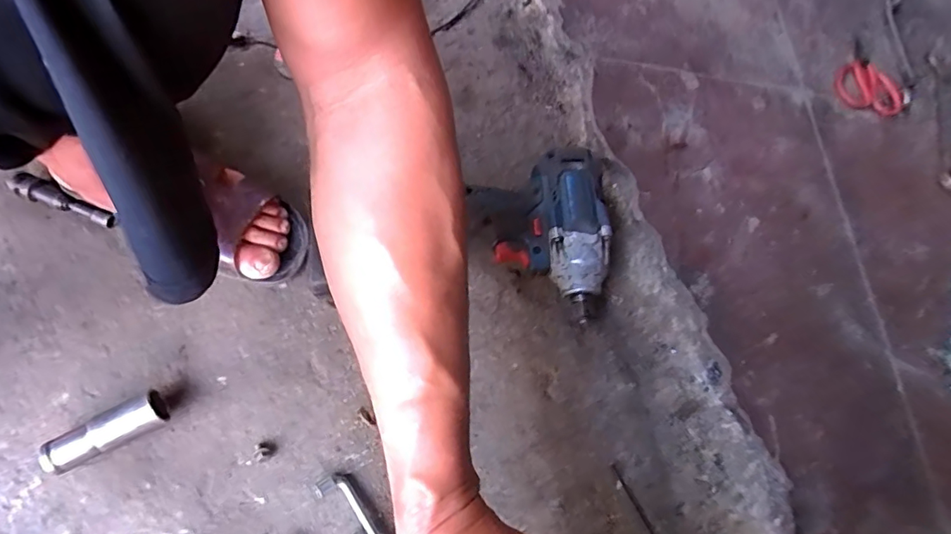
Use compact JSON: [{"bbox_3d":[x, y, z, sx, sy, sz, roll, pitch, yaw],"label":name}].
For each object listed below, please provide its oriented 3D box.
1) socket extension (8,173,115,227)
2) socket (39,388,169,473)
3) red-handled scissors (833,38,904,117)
[{"bbox_3d":[-0.376,-0.060,0.442,0.092,0.020,0.019,24,64,1],"label":"socket extension"},{"bbox_3d":[-0.275,0.126,0.367,0.081,0.027,0.027,-26,73,-20],"label":"socket"},{"bbox_3d":[0.463,-0.231,0.588,0.071,0.016,0.113,-2,66,-11],"label":"red-handled scissors"}]

